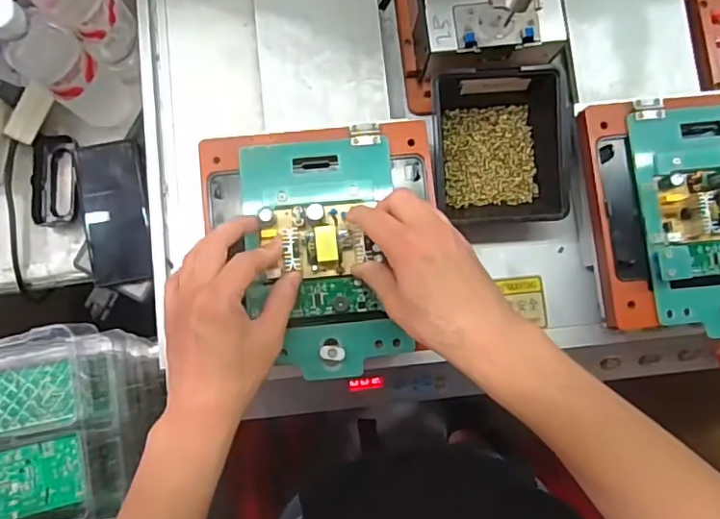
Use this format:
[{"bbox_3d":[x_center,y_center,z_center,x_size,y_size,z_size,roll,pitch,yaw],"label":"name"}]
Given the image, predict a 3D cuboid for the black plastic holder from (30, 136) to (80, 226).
[{"bbox_3d":[-0.361,-0.097,0.689,0.062,0.030,0.108,-3,85,-2],"label":"black plastic holder"}]

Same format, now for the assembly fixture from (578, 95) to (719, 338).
[{"bbox_3d":[0.308,-0.042,0.505,0.199,0.066,0.204,-6,85,-2],"label":"assembly fixture"}]

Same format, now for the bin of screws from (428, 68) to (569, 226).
[{"bbox_3d":[0.131,-0.105,0.536,0.130,0.056,0.138,0,85,-2],"label":"bin of screws"}]

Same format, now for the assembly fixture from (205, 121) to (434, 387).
[{"bbox_3d":[-0.032,-0.011,0.476,0.193,0.039,0.208,-5,82,2],"label":"assembly fixture"}]

